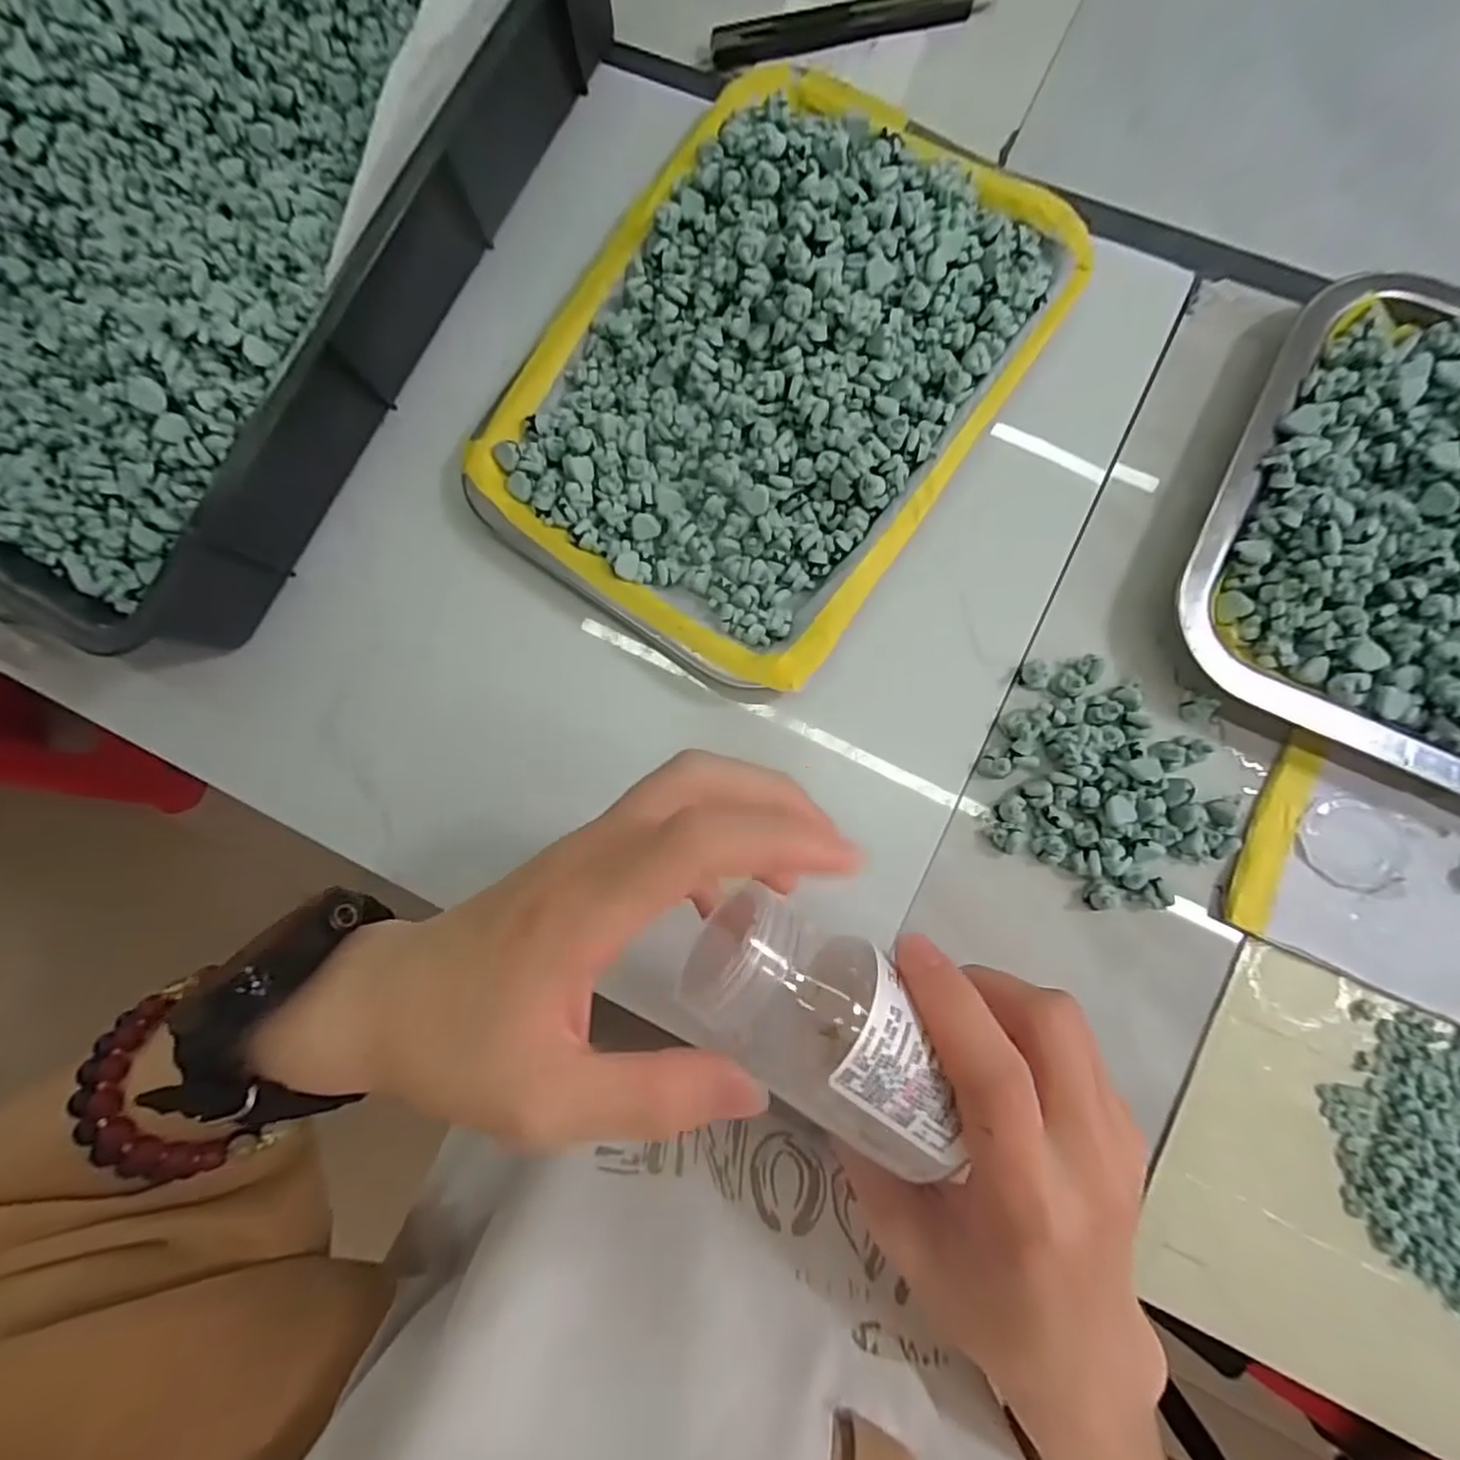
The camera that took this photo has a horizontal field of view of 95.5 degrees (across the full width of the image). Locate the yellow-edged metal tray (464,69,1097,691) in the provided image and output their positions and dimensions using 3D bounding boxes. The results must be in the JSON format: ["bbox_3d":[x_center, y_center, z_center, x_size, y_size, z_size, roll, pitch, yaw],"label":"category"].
[{"bbox_3d":[0.016,-0.160,0.288,0.188,0.043,0.253,34,87,8],"label":"yellow-edged metal tray"}]

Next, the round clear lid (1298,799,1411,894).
[{"bbox_3d":[0.246,0.045,0.262,0.038,0.004,0.035,-1,83,5],"label":"round clear lid"}]

